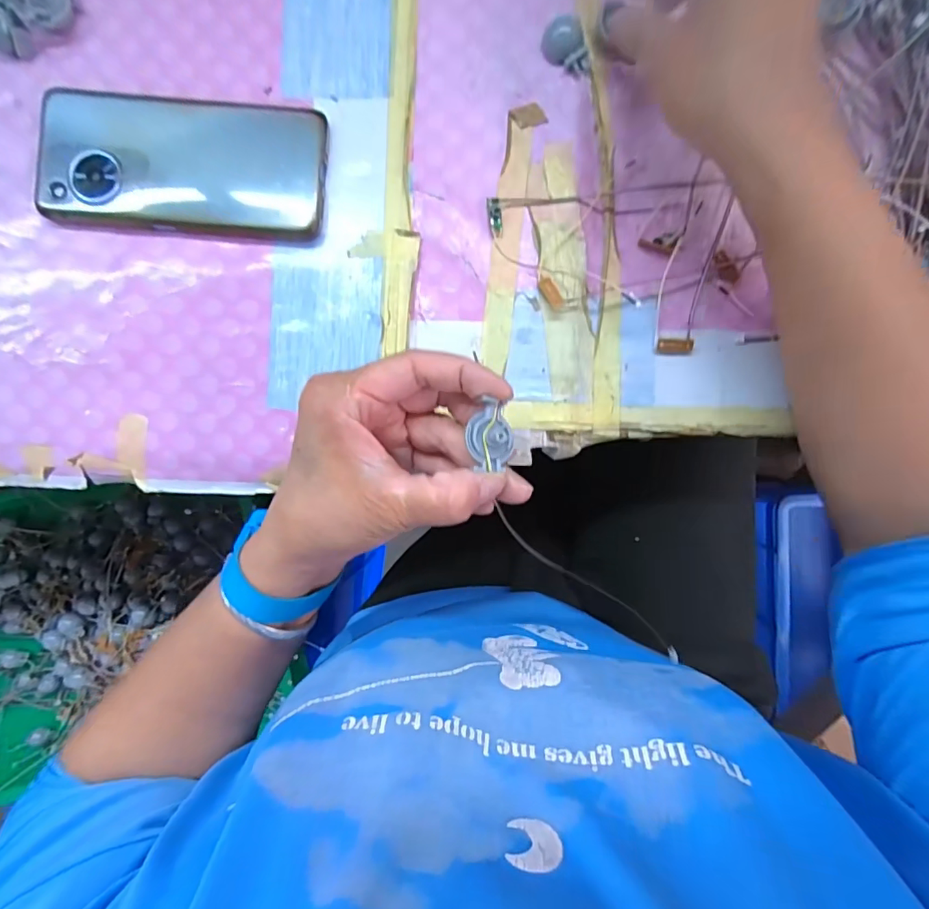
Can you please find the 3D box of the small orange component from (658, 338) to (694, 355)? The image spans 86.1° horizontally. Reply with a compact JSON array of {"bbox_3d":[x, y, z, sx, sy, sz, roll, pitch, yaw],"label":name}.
[{"bbox_3d":[0.132,-0.067,0.310,0.021,0.005,0.009,-2,91,-1],"label":"small orange component"}]

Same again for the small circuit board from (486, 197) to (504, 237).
[{"bbox_3d":[0.019,-0.145,0.301,0.009,0.007,0.024,-9,91,-1],"label":"small circuit board"}]

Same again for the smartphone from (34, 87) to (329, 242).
[{"bbox_3d":[-0.166,-0.176,0.297,0.163,0.010,0.081,3,91,-1],"label":"smartphone"}]

